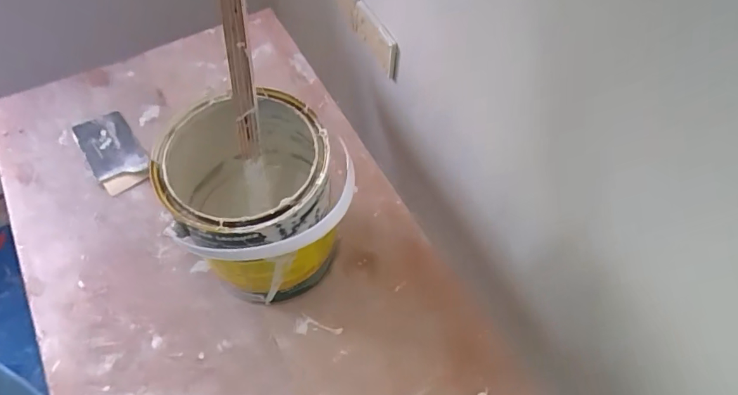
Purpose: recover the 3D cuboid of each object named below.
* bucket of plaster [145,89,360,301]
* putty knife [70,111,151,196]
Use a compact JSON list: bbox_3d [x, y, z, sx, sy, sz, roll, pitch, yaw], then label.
[{"bbox_3d":[-0.114,0.016,0.506,0.161,0.229,0.205,-23,64,-15],"label":"bucket of plaster"},{"bbox_3d":[-0.368,-0.069,0.669,0.069,0.007,0.144,-32,67,-19],"label":"putty knife"}]

